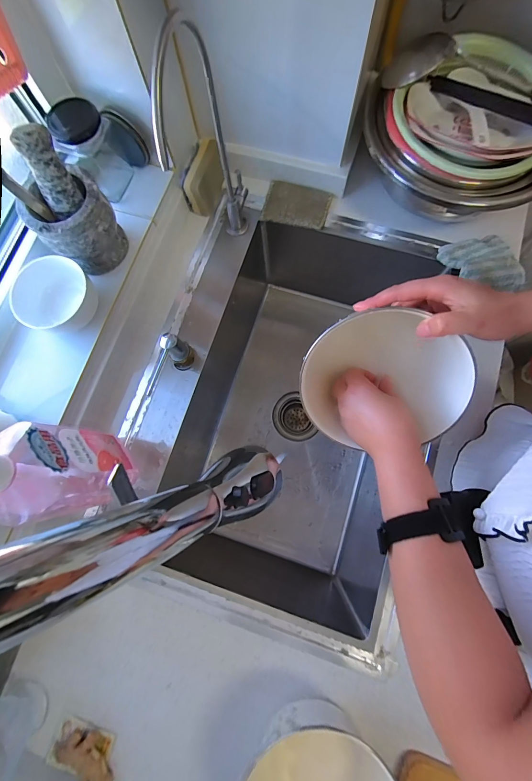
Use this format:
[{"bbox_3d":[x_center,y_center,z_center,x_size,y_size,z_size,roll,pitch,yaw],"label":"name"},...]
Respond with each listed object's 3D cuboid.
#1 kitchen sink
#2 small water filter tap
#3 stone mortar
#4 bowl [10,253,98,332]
[{"bbox_3d":[0.028,0.013,0.626,0.488,0.242,0.705,13,78,4],"label":"kitchen sink"},{"bbox_3d":[-0.076,-0.307,0.427,0.070,0.296,0.133,6,78,2],"label":"small water filter tap"},{"bbox_3d":[-0.260,-0.229,0.451,0.103,0.100,0.088,-29,79,-5],"label":"stone mortar"},{"bbox_3d":[-0.300,-0.137,0.463,0.096,0.066,0.092,0,78,1],"label":"bowl"}]

